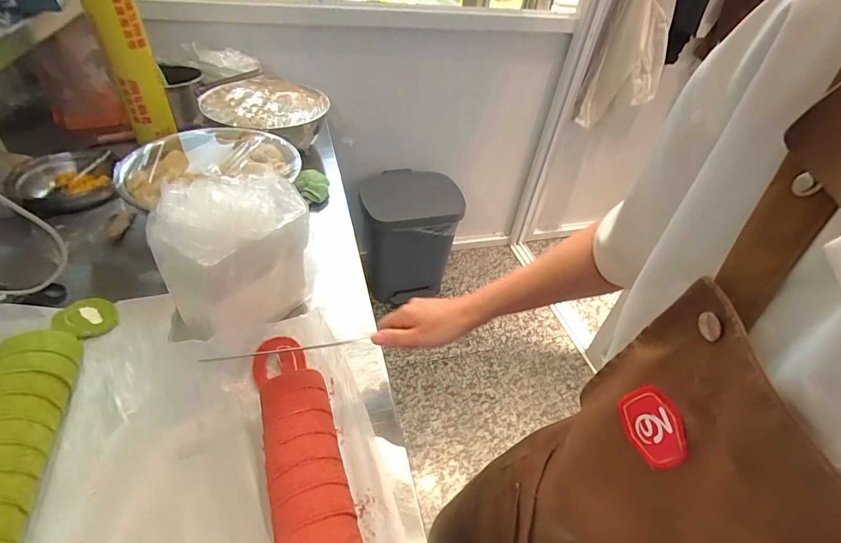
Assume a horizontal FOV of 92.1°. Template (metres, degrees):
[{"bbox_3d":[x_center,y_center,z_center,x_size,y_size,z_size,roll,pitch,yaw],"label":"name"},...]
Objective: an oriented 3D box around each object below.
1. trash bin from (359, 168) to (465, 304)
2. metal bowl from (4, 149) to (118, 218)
[{"bbox_3d":[-0.068,-0.155,1.650,0.345,0.444,0.345,-5,45,-12],"label":"trash bin"},{"bbox_3d":[-0.706,-0.186,0.811,0.153,0.052,0.153,-17,49,-23],"label":"metal bowl"}]

